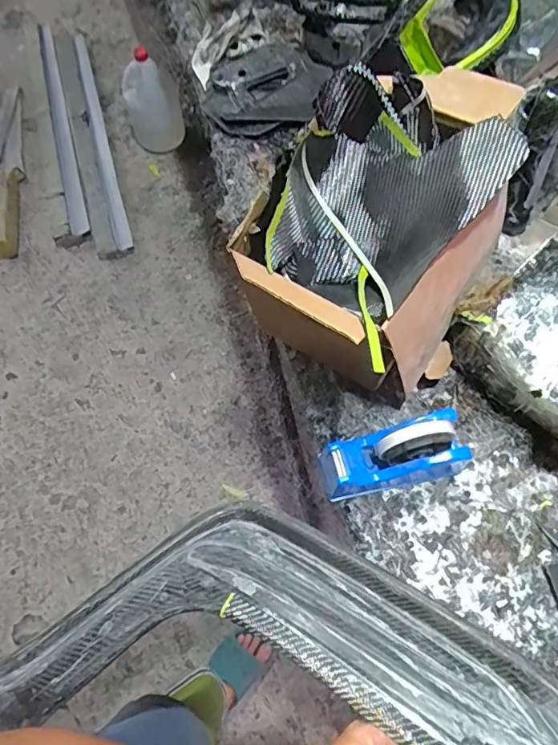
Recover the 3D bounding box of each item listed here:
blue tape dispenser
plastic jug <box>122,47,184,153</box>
[{"bbox_3d":[0.130,0.092,0.569,0.164,0.107,0.058,-12,69,-4],"label":"blue tape dispenser"},{"bbox_3d":[-0.417,-0.888,1.649,0.168,0.316,0.161,-20,70,-7],"label":"plastic jug"}]

